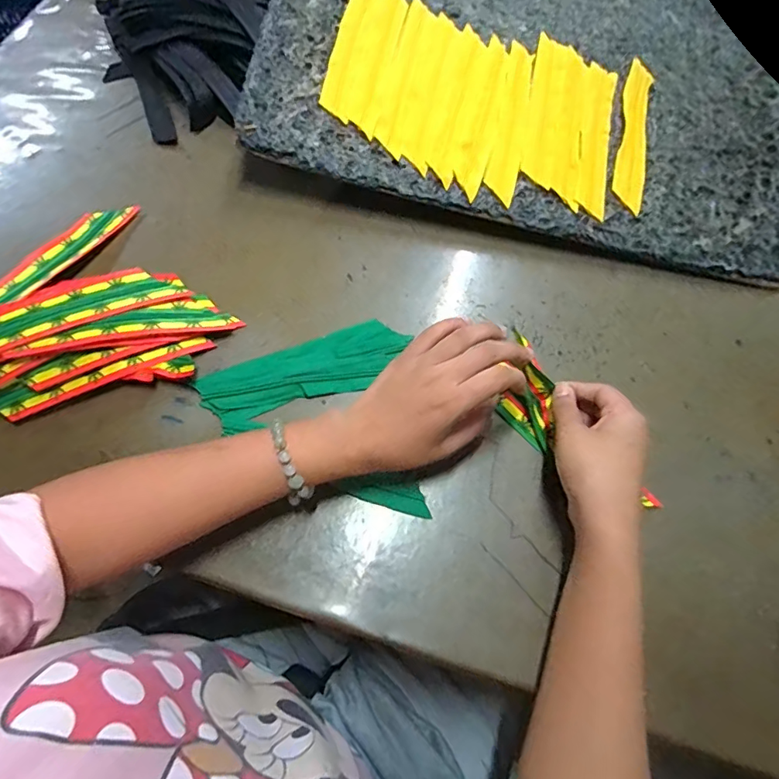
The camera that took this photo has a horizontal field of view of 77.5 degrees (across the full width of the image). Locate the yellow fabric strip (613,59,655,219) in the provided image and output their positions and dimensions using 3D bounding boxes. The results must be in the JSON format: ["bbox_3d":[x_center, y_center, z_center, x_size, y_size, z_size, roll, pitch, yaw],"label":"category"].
[{"bbox_3d":[0.244,-0.256,0.484,0.030,0.004,0.167,14,77,-3],"label":"yellow fabric strip"}]

